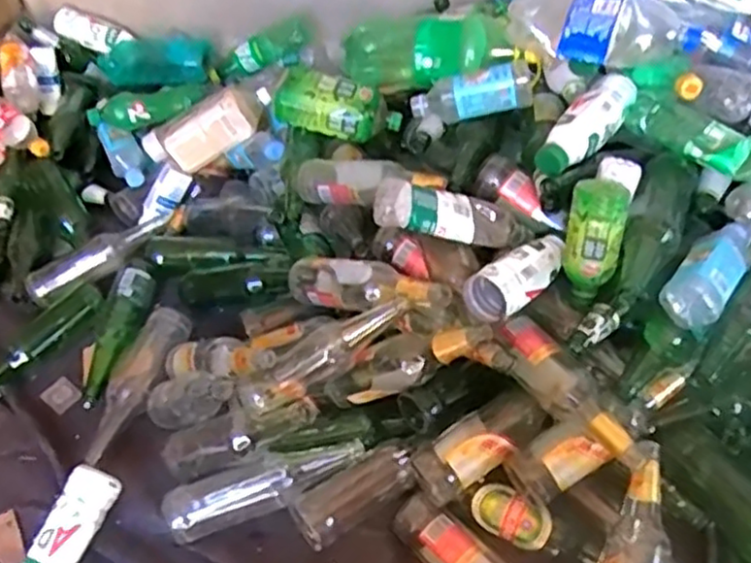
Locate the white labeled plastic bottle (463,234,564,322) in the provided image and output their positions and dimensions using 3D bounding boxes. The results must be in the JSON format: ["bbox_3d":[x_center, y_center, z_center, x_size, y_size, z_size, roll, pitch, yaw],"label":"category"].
[{"bbox_3d":[0.181,-0.014,0.874,0.152,0.062,0.070,-37,54,-24],"label":"white labeled plastic bottle"}]

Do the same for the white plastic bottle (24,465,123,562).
[{"bbox_3d":[-0.398,0.332,0.887,0.059,0.049,0.199,19,72,23],"label":"white plastic bottle"}]

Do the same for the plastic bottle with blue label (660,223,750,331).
[{"bbox_3d":[0.406,-0.020,0.843,0.064,0.056,0.174,28,57,28],"label":"plastic bottle with blue label"}]

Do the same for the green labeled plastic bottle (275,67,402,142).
[{"bbox_3d":[-0.062,-0.291,1.166,0.193,0.081,0.097,21,53,24],"label":"green labeled plastic bottle"}]

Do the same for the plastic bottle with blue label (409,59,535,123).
[{"bbox_3d":[0.140,-0.269,1.015,0.175,0.064,0.056,-7,47,1],"label":"plastic bottle with blue label"}]

